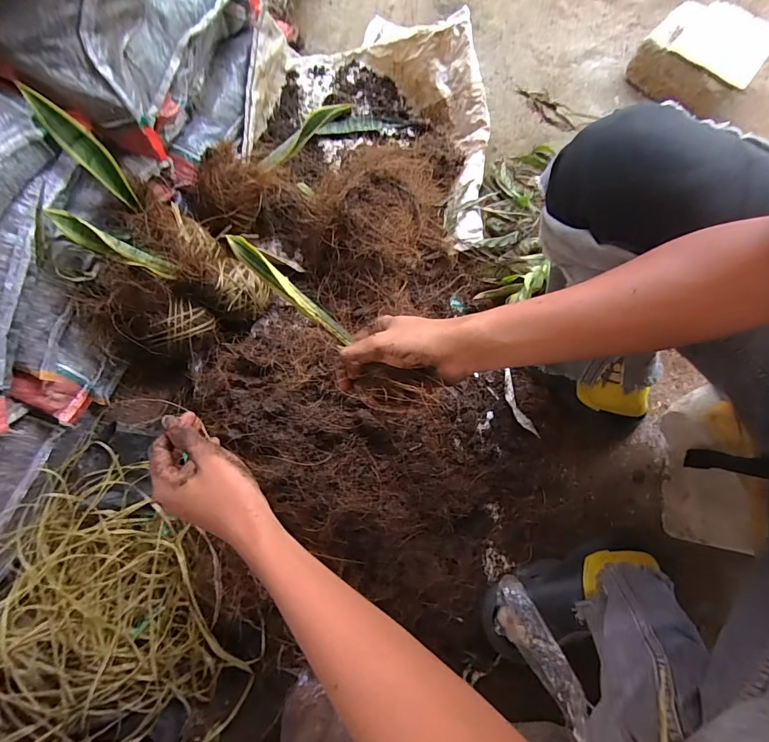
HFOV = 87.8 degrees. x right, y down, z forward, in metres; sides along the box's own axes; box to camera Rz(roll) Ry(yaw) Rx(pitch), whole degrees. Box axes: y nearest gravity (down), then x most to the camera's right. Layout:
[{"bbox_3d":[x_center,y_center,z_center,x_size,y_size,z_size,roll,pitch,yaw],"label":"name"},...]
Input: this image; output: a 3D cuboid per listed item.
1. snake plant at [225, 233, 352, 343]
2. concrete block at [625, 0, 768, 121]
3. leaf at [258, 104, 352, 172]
[{"bbox_3d":[-0.110,-0.095,0.417,0.019,0.035,0.217,-43,59,-11],"label":"snake plant"},{"bbox_3d":[0.624,-0.623,0.792,0.206,0.091,0.192,37,80,10],"label":"concrete block"},{"bbox_3d":[-0.126,-0.362,0.613,0.164,0.037,0.016,-33,77,12],"label":"leaf"}]

